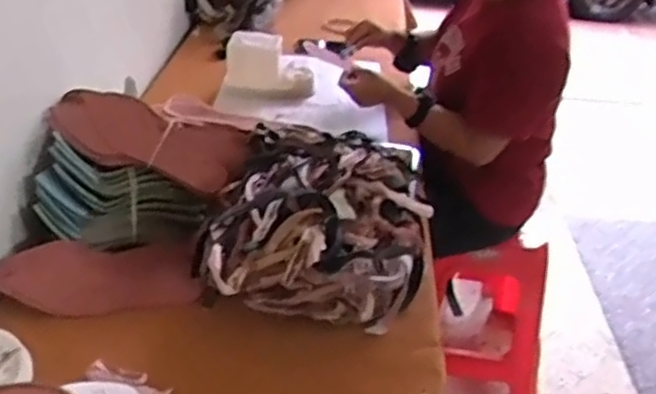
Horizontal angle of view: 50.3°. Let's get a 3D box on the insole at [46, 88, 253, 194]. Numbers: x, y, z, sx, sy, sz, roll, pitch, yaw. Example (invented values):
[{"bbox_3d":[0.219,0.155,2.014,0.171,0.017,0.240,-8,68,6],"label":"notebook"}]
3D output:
[{"bbox_3d":[-0.278,-0.093,1.096,0.296,0.031,0.131,20,61,0],"label":"insole"}]

